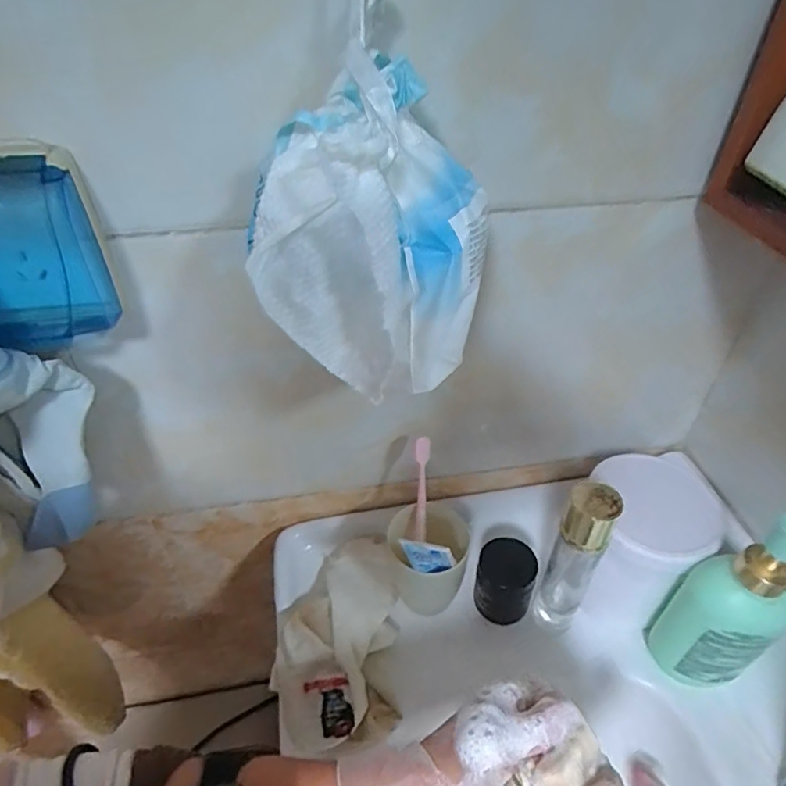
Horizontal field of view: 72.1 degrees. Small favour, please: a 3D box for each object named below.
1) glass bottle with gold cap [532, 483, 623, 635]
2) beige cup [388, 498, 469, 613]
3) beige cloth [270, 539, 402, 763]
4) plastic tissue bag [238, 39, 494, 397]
[{"bbox_3d":[0.161,0.152,0.484,0.037,0.198,0.035,18,45,19],"label":"glass bottle with gold cap"},{"bbox_3d":[0.035,0.163,0.548,0.080,0.087,0.073,0,42,0],"label":"beige cup"},{"bbox_3d":[-0.053,0.220,0.521,0.110,0.041,0.197,-1,42,-1],"label":"beige cloth"},{"bbox_3d":[-0.017,-0.089,0.305,0.124,0.137,0.132,19,46,21],"label":"plastic tissue bag"}]

